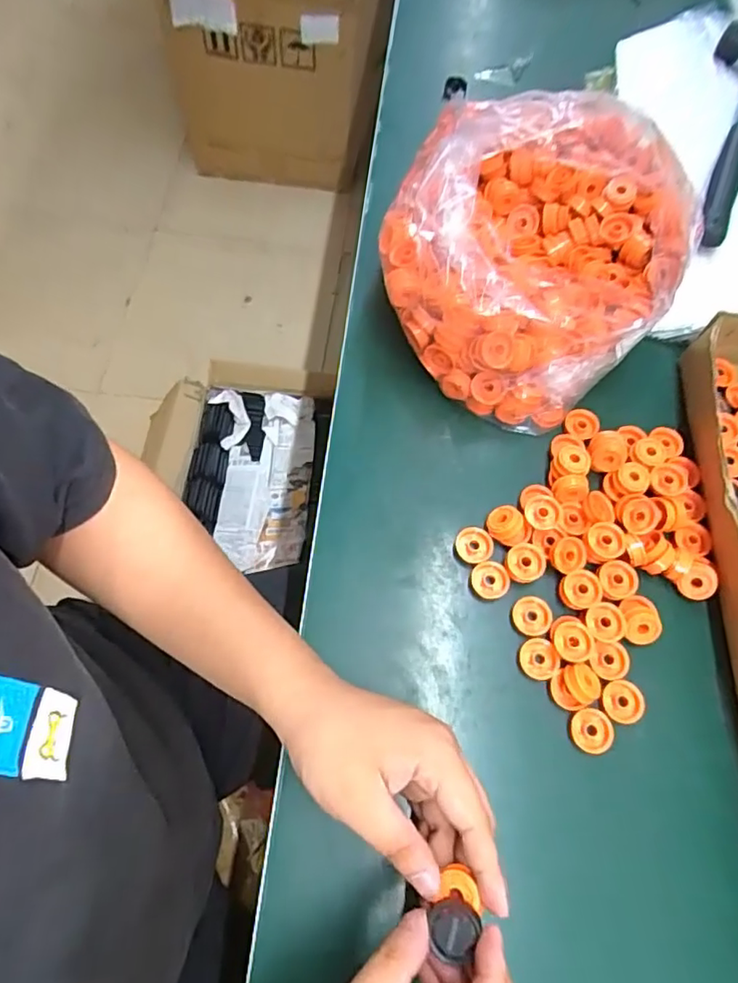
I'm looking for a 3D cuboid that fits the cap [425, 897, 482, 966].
[{"bbox_3d":[0.041,0.209,0.273,0.023,0.009,0.024,1,67,-2],"label":"cap"}]

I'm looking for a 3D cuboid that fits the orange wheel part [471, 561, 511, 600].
[{"bbox_3d":[0.085,0.062,0.400,0.024,0.007,0.026,1,67,-2],"label":"orange wheel part"}]

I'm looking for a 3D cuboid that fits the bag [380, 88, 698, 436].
[{"bbox_3d":[0.137,-0.190,0.432,0.240,0.156,0.196,-37,73,-16],"label":"bag"}]

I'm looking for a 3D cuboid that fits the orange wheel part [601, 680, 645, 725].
[{"bbox_3d":[0.164,0.136,0.372,0.025,0.006,0.026,1,67,-2],"label":"orange wheel part"}]

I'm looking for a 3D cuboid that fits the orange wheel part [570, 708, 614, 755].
[{"bbox_3d":[0.142,0.152,0.366,0.026,0.007,0.025,1,67,-2],"label":"orange wheel part"}]

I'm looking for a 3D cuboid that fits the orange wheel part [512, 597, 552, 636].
[{"bbox_3d":[0.111,0.084,0.389,0.026,0.004,0.026,0,67,-3],"label":"orange wheel part"}]

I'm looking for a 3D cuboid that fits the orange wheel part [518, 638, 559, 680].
[{"bbox_3d":[0.112,0.110,0.378,0.024,0.005,0.025,0,67,-3],"label":"orange wheel part"}]

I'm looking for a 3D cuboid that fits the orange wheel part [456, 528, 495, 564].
[{"bbox_3d":[0.075,0.039,0.412,0.025,0.009,0.025,1,67,-2],"label":"orange wheel part"}]

